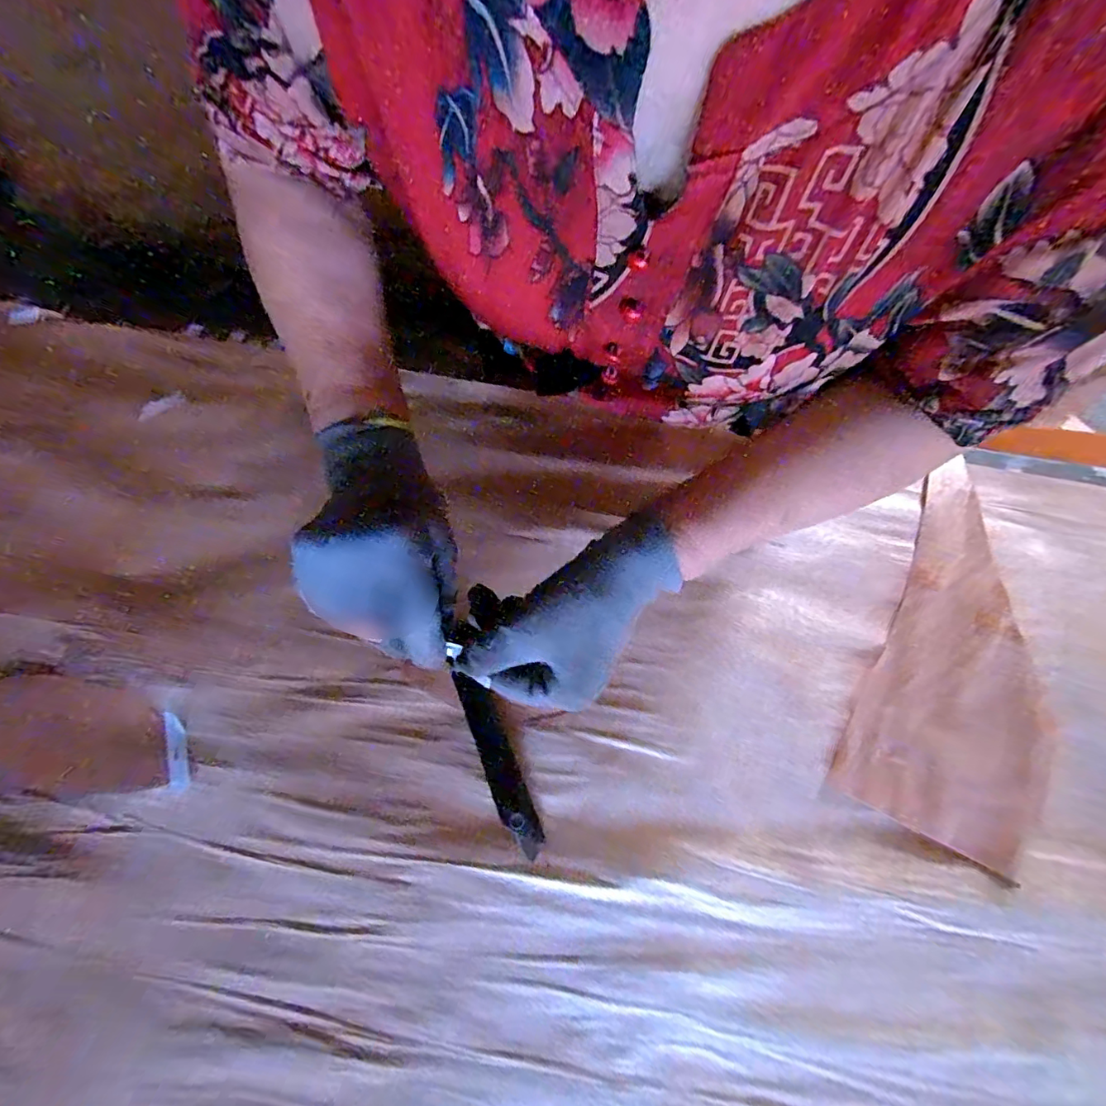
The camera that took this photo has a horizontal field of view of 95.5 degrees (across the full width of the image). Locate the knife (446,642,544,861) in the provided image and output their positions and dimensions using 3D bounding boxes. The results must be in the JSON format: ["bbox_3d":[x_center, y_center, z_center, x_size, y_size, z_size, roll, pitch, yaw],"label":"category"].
[{"bbox_3d":[-0.043,0.140,0.360,0.023,0.008,0.148,-23,81,-5],"label":"knife"}]

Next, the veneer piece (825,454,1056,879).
[{"bbox_3d":[0.323,0.079,0.388,0.137,0.012,0.274,25,76,9],"label":"veneer piece"}]

